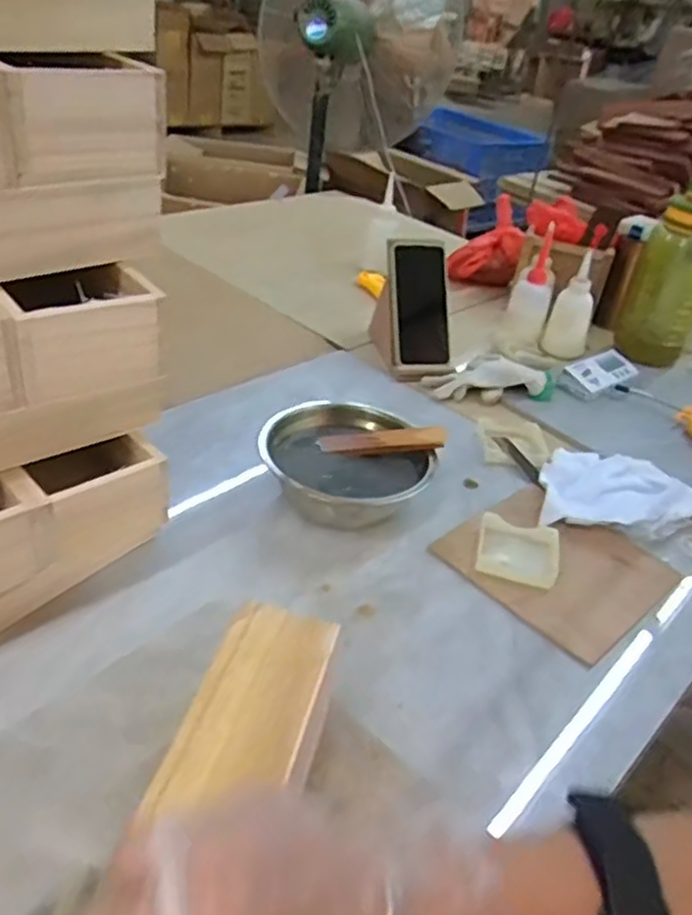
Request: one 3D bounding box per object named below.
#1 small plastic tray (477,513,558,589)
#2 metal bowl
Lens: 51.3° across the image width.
[{"bbox_3d":[0.167,0.090,0.698,0.076,0.018,0.079,12,34,9],"label":"small plastic tray"},{"bbox_3d":[-0.002,0.010,0.736,0.160,0.073,0.160,4,33,-3],"label":"metal bowl"}]

